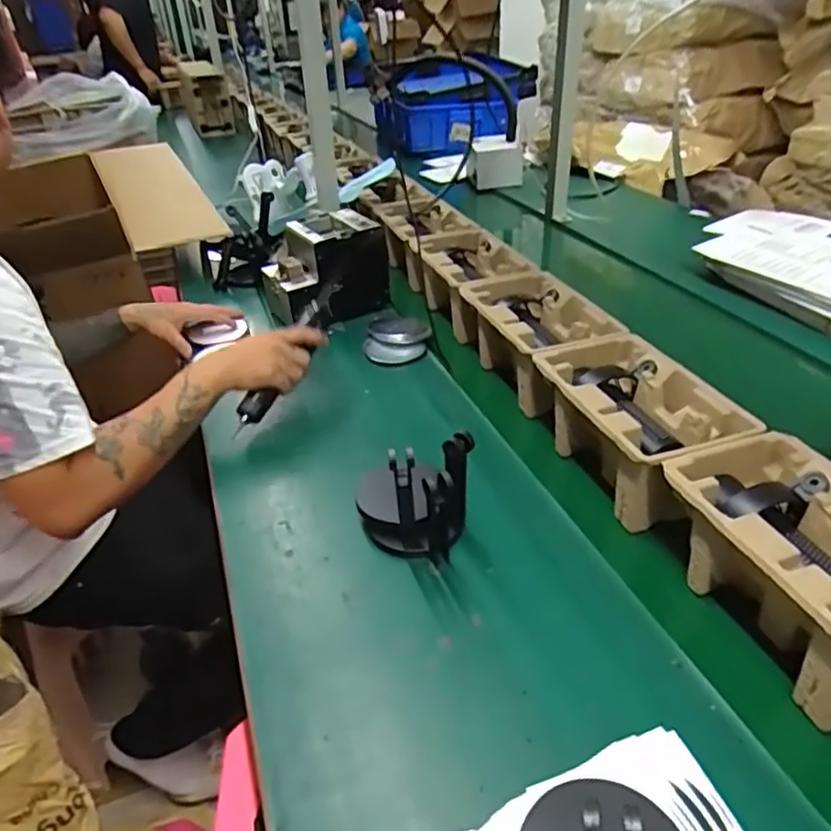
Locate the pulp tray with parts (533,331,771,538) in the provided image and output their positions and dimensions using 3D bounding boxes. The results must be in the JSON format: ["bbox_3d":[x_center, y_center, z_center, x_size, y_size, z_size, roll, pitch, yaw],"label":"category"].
[{"bbox_3d":[0.238,0.005,0.711,0.149,0.087,0.228,-16,39,-18],"label":"pulp tray with parts"}]

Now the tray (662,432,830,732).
[{"bbox_3d":[0.324,0.128,0.539,0.143,0.106,0.233,-13,38,-15],"label":"tray"}]

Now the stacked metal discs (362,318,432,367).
[{"bbox_3d":[-0.028,-0.118,1.002,0.098,0.030,0.109,1,35,10],"label":"stacked metal discs"}]

